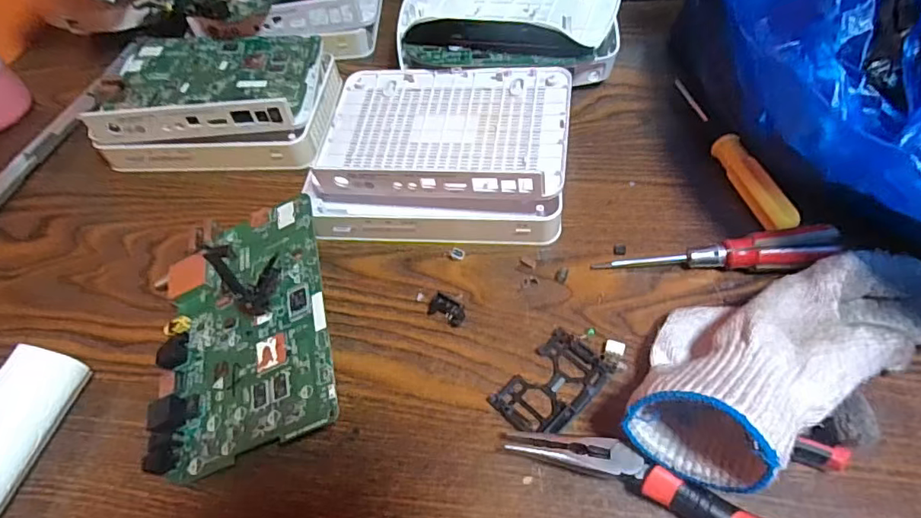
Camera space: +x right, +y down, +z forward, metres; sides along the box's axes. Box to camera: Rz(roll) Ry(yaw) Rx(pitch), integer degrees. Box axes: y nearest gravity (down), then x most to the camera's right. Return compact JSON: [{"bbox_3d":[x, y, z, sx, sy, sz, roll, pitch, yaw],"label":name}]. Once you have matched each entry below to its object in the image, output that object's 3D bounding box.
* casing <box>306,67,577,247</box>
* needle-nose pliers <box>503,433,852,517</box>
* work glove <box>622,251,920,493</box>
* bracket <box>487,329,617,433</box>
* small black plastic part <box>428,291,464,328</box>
[{"bbox_3d":[-0.013,-0.077,0.377,0.174,0.041,0.142,4,57,8],"label":"casing"},{"bbox_3d":[0.103,0.113,0.248,0.155,0.020,0.052,0,56,5],"label":"needle-nose pliers"},{"bbox_3d":[0.171,0.045,0.259,0.190,0.067,0.087,-19,56,-8],"label":"work glove"},{"bbox_3d":[0.052,0.070,0.292,0.040,0.006,0.063,36,66,25],"label":"bracket"},{"bbox_3d":[-0.009,0.030,0.321,0.024,0.013,0.013,26,62,21],"label":"small black plastic part"}]

